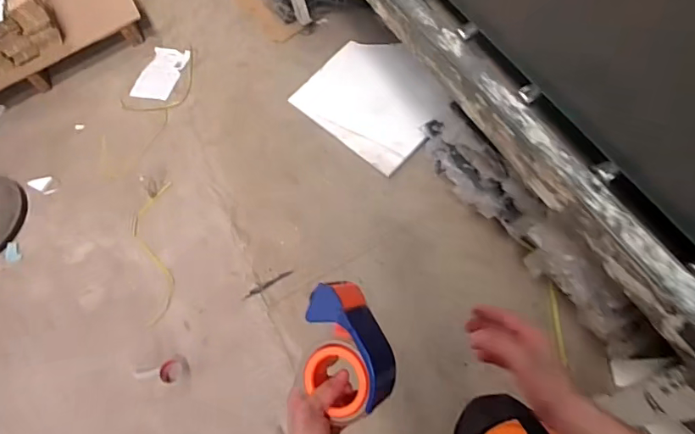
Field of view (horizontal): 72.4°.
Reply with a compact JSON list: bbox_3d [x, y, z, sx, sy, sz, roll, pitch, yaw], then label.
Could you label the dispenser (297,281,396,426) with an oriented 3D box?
[{"bbox_3d":[-0.006,0.146,0.527,0.079,0.077,0.141,-28,80,22],"label":"dispenser"}]

